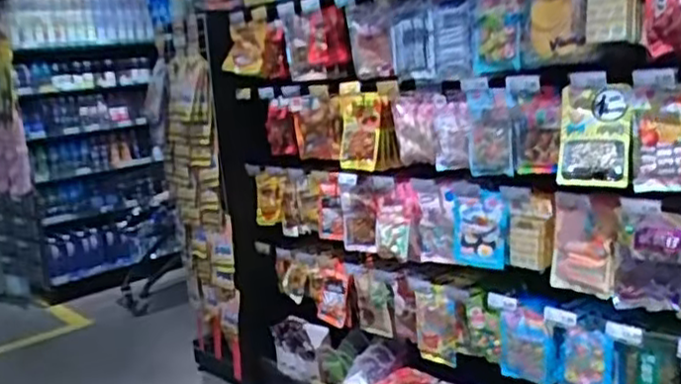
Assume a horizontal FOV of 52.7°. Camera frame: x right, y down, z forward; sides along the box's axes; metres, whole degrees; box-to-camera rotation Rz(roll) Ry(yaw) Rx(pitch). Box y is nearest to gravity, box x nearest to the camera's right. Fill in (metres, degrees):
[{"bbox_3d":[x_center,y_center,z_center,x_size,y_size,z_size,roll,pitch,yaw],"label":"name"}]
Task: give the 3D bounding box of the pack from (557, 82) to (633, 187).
[{"bbox_3d":[0.626,-0.139,1.704,0.031,0.248,0.187,-4,6,-41],"label":"pack"}]

